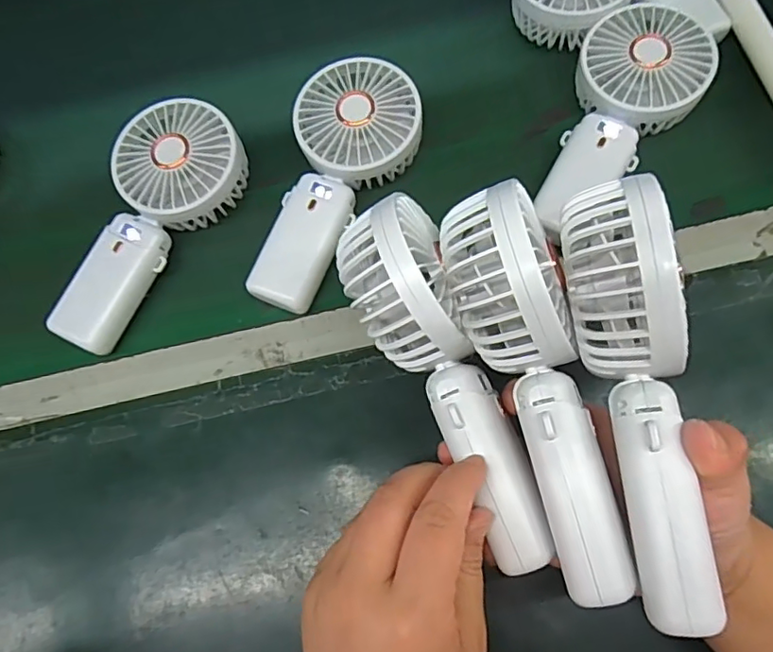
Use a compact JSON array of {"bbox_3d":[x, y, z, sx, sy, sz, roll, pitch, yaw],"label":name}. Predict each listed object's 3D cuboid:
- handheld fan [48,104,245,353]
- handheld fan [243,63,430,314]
[{"bbox_3d":[-0.172,-0.073,0.392,0.084,0.046,0.177,28,72,13],"label":"handheld fan"},{"bbox_3d":[-0.031,-0.097,0.384,0.086,0.042,0.175,12,69,7],"label":"handheld fan"}]

